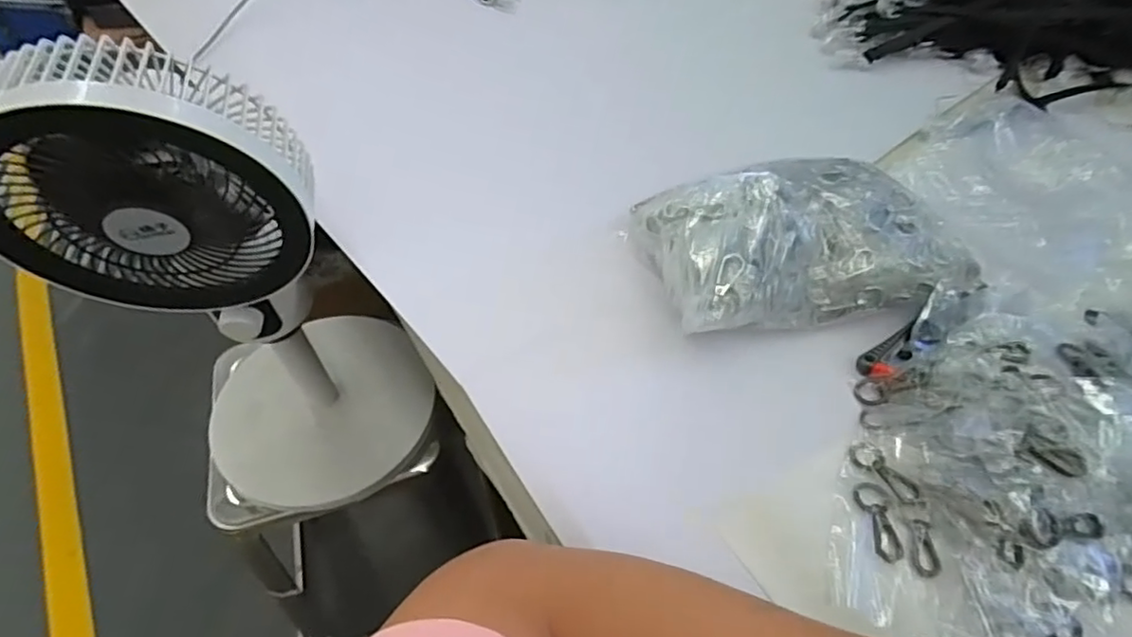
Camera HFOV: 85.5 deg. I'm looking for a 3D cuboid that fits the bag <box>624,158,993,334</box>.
[{"bbox_3d":[0.190,-0.062,0.492,0.227,0.070,0.140,-9,51,-7],"label":"bag"}]

